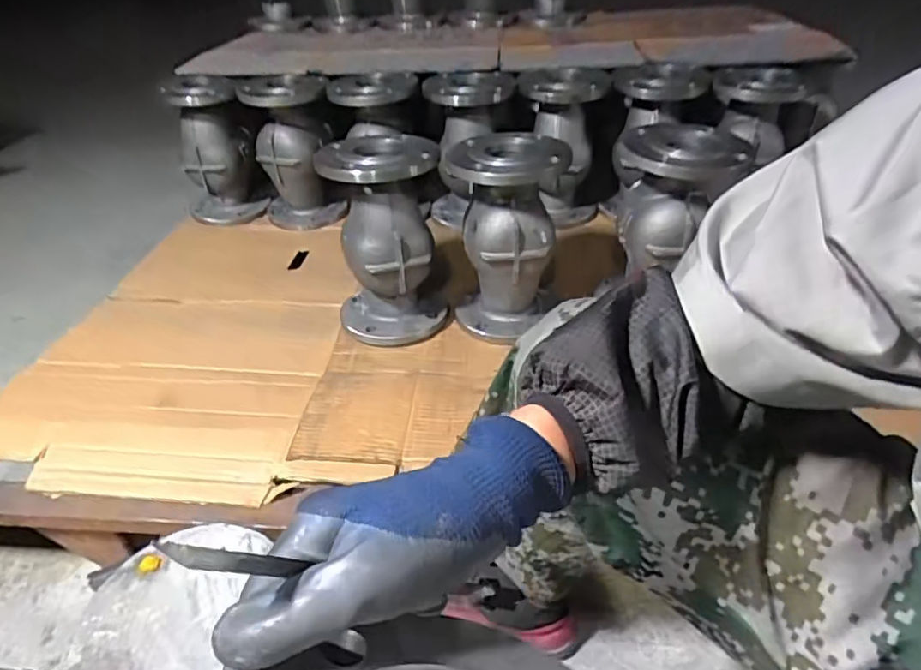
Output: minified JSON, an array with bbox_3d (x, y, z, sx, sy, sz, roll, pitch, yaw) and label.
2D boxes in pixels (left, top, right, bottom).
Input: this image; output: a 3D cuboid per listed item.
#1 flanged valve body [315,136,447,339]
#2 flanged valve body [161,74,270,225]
[{"bbox_3d":[-0.116,-0.146,0.896,0.174,0.285,0.152,-9,38,-8],"label":"flanged valve body"},{"bbox_3d":[-0.518,-0.389,1.216,0.160,0.293,0.147,-19,40,-20],"label":"flanged valve body"}]

